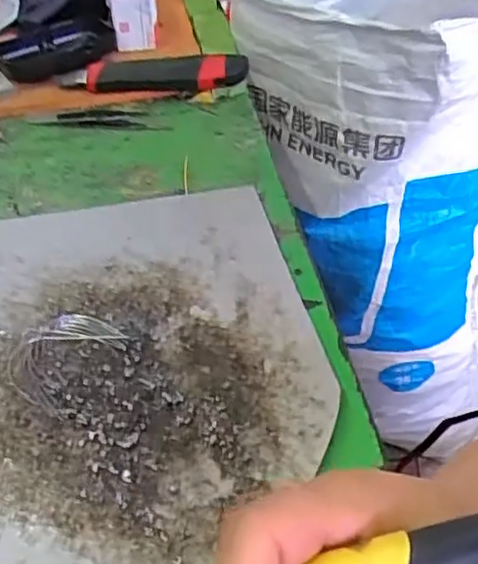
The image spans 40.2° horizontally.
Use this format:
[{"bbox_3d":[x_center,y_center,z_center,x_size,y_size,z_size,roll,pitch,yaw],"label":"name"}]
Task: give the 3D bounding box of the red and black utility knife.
[{"bbox_3d":[-0.076,-0.181,0.570,0.161,0.024,0.033,3,44,5],"label":"red and black utility knife"}]

